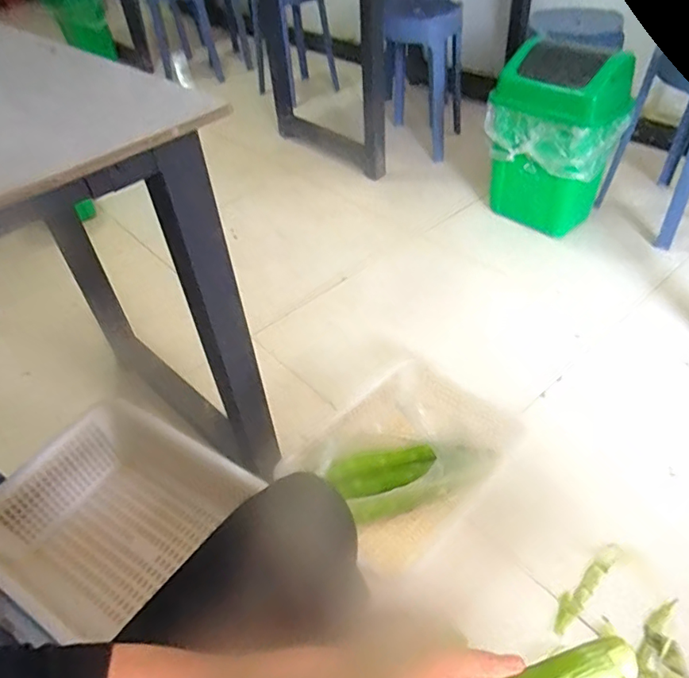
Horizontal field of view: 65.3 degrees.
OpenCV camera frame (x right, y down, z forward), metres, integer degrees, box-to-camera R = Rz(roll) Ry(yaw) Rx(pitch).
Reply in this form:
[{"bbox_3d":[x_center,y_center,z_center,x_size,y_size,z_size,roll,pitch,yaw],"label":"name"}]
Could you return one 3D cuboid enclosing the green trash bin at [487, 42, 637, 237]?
[{"bbox_3d":[0.539,-0.503,1.395,0.211,0.425,0.296,-35,52,-27],"label":"green trash bin"}]

